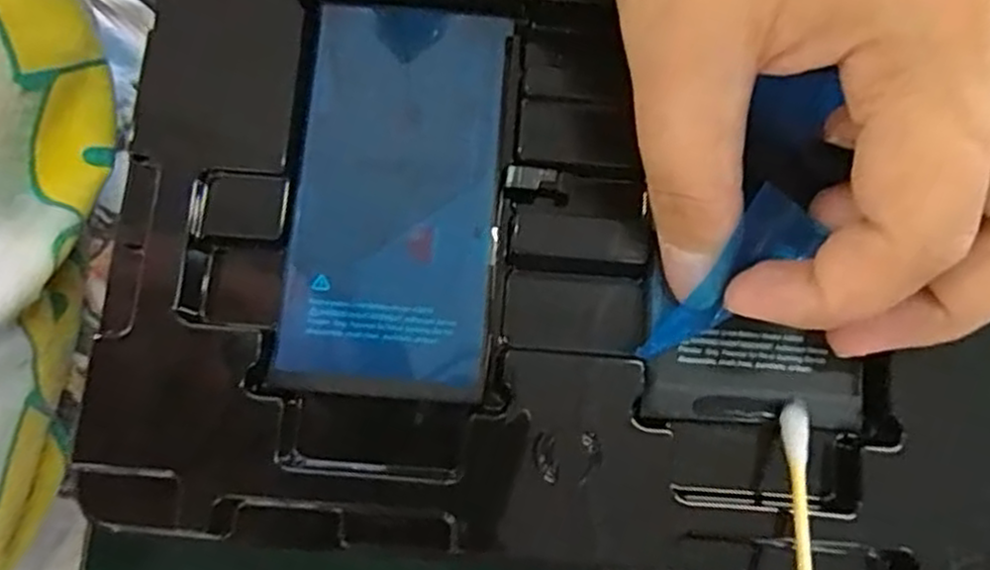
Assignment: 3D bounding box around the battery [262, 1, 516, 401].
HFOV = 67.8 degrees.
[{"bbox_3d":[-0.025,-0.021,0.178,0.049,0.004,0.095,5,79,2],"label":"battery"}]

